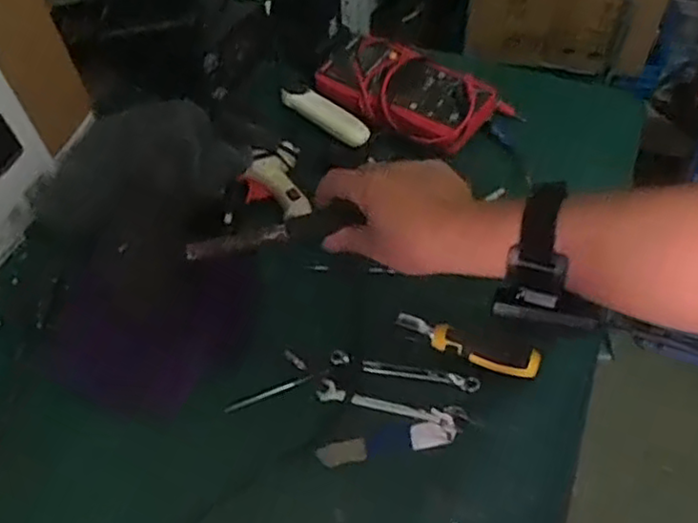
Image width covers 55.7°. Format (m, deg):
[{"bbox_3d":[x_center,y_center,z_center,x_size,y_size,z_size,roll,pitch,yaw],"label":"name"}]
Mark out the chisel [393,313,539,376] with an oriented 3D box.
[{"bbox_3d":[0.097,0.067,0.547,0.118,0.014,0.024,20,58,15],"label":"chisel"}]

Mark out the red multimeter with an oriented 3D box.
[{"bbox_3d":[0.060,-0.184,0.701,0.184,0.039,0.111,32,62,22],"label":"red multimeter"}]

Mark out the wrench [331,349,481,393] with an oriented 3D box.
[{"bbox_3d":[0.045,0.090,0.542,0.121,0.005,0.012,11,56,10],"label":"wrench"}]

